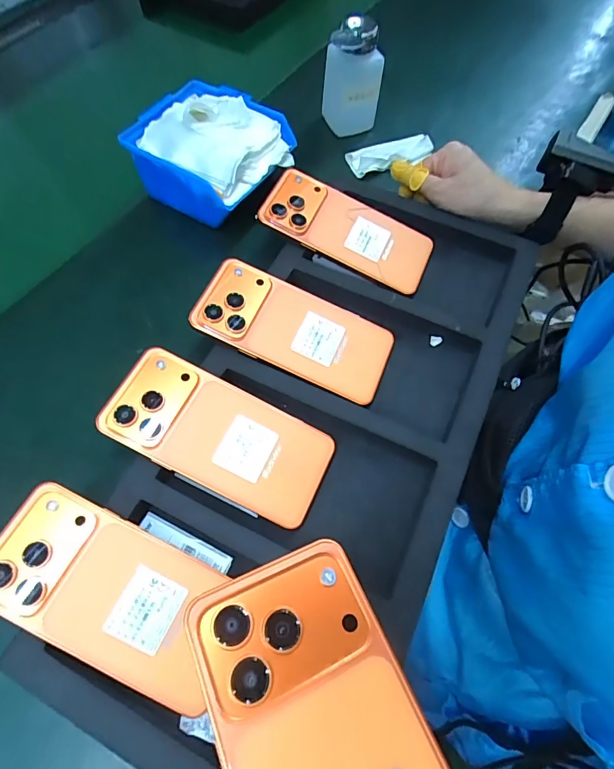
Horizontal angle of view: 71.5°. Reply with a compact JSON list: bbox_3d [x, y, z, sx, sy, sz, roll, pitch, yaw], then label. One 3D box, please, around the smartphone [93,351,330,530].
[{"bbox_3d":[-0.063,0.036,0.318,0.162,0.011,0.080,27,65,-2],"label":"smartphone"}]

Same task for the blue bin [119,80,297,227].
[{"bbox_3d":[-0.092,-0.236,0.442,0.140,0.075,0.121,28,66,14],"label":"blue bin"}]

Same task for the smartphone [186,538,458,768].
[{"bbox_3d":[0.015,0.146,0.156,0.075,0.017,0.163,-23,63,-12],"label":"smartphone"}]

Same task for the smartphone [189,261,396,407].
[{"bbox_3d":[-0.009,-0.047,0.360,0.162,0.009,0.078,24,64,-3],"label":"smartphone"}]

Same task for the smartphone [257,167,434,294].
[{"bbox_3d":[0.041,-0.151,0.415,0.166,0.009,0.077,27,71,-6],"label":"smartphone"}]

